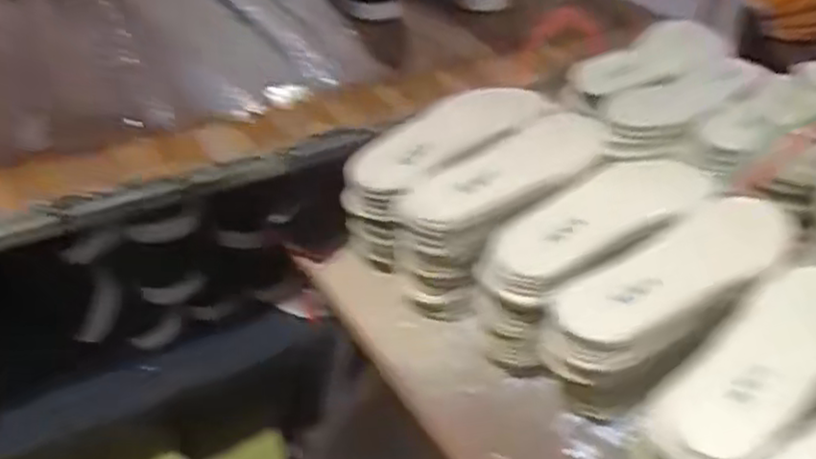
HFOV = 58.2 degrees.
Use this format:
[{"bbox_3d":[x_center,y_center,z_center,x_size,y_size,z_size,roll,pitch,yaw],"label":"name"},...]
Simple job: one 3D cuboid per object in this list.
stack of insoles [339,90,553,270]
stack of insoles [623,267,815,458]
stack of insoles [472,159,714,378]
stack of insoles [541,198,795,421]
[{"bbox_3d":[0.040,-0.055,0.743,0.082,0.113,0.247,33,47,30],"label":"stack of insoles"},{"bbox_3d":[0.272,0.105,0.550,0.260,0.087,0.087,-32,51,-19],"label":"stack of insoles"},{"bbox_3d":[0.165,0.014,0.648,0.261,0.107,0.087,-36,52,-21],"label":"stack of insoles"},{"bbox_3d":[0.216,0.060,0.598,0.246,0.098,0.086,-33,51,-20],"label":"stack of insoles"}]

